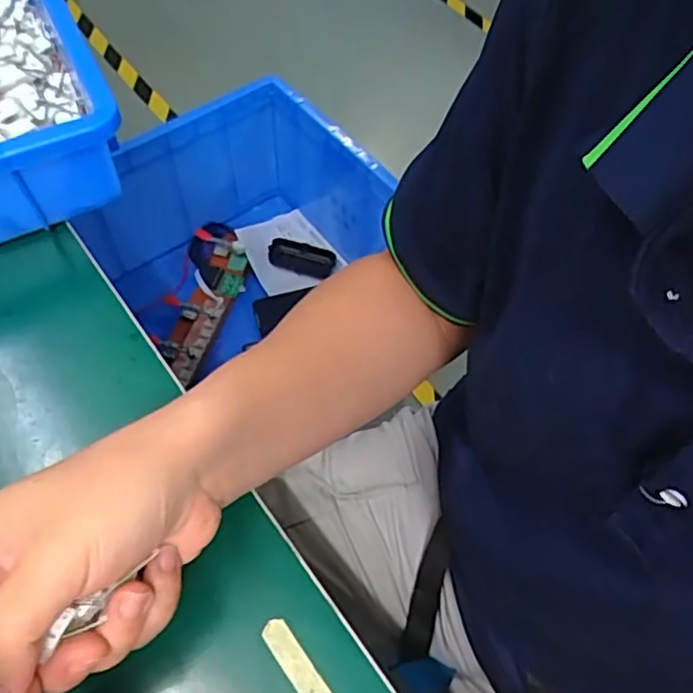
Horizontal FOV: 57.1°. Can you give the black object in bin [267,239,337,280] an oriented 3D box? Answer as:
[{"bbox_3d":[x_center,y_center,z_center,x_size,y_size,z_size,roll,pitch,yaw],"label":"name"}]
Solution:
[{"bbox_3d":[-0.075,-0.146,1.047,0.106,0.020,0.060,16,59,7],"label":"black object in bin"}]

